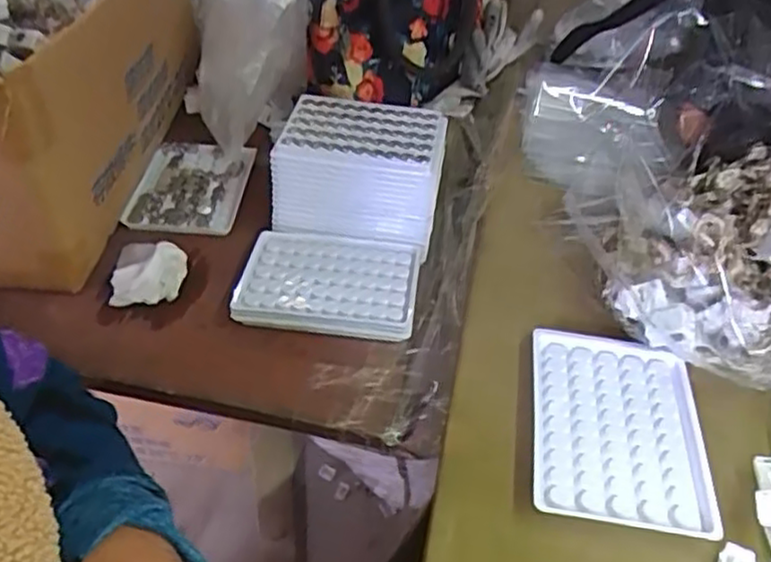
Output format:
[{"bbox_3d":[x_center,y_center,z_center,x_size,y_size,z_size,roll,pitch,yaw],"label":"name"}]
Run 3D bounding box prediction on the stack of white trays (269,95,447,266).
[{"bbox_3d":[-0.018,-0.088,0.584,0.130,0.073,0.101,11,41,9],"label":"stack of white trays"}]

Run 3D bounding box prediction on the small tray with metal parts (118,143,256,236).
[{"bbox_3d":[-0.175,-0.084,0.638,0.094,0.015,0.123,4,42,0],"label":"small tray with metal parts"}]

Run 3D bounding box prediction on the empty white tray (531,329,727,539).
[{"bbox_3d":[0.134,0.082,0.416,0.095,0.009,0.131,6,41,6],"label":"empty white tray"}]

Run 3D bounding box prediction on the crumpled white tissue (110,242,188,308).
[{"bbox_3d":[-0.179,-0.008,0.543,0.052,0.035,0.056,0,43,-4],"label":"crumpled white tissue"}]

